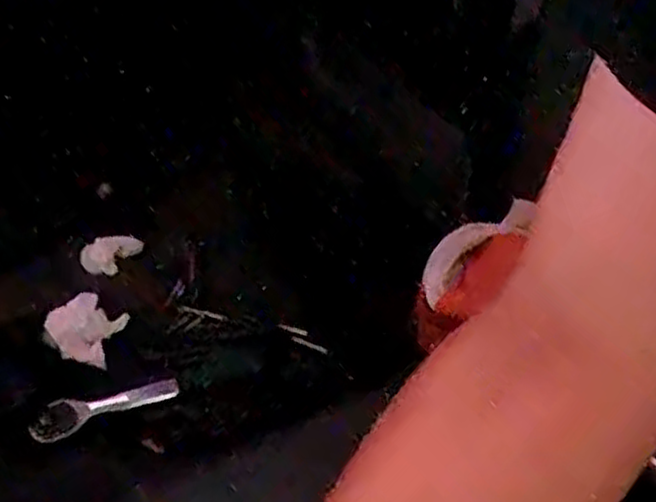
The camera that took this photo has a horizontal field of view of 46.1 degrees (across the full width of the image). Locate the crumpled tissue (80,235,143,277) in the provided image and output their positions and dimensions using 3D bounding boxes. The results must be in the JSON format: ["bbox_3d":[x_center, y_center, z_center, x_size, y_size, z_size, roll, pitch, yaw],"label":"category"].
[{"bbox_3d":[-0.221,0.000,0.785,0.032,0.021,0.057,27,48,24],"label":"crumpled tissue"}]

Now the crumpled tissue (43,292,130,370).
[{"bbox_3d":[-0.218,0.067,0.694,0.059,0.026,0.068,11,44,9],"label":"crumpled tissue"}]

